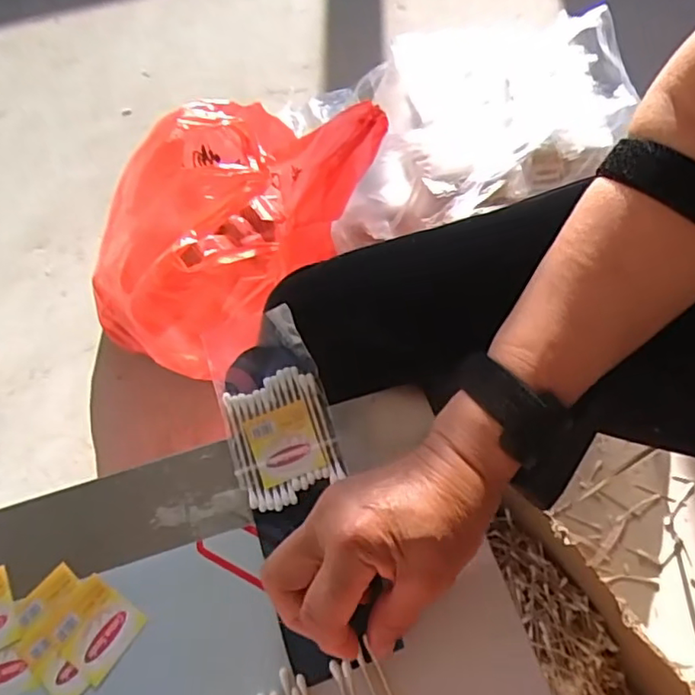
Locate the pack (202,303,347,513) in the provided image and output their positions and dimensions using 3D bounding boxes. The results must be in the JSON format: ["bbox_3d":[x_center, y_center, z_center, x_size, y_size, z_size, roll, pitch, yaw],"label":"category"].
[{"bbox_3d":[-0.046,0.037,0.368,0.063,0.012,0.117,-17,69,-5],"label":"pack"}]

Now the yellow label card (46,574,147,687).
[{"bbox_3d":[-0.138,0.153,0.321,0.041,0.004,0.039,30,67,17],"label":"yellow label card"}]

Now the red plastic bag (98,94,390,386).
[{"bbox_3d":[-0.178,-0.161,0.798,0.332,0.303,0.362,40,71,21],"label":"red plastic bag"}]

